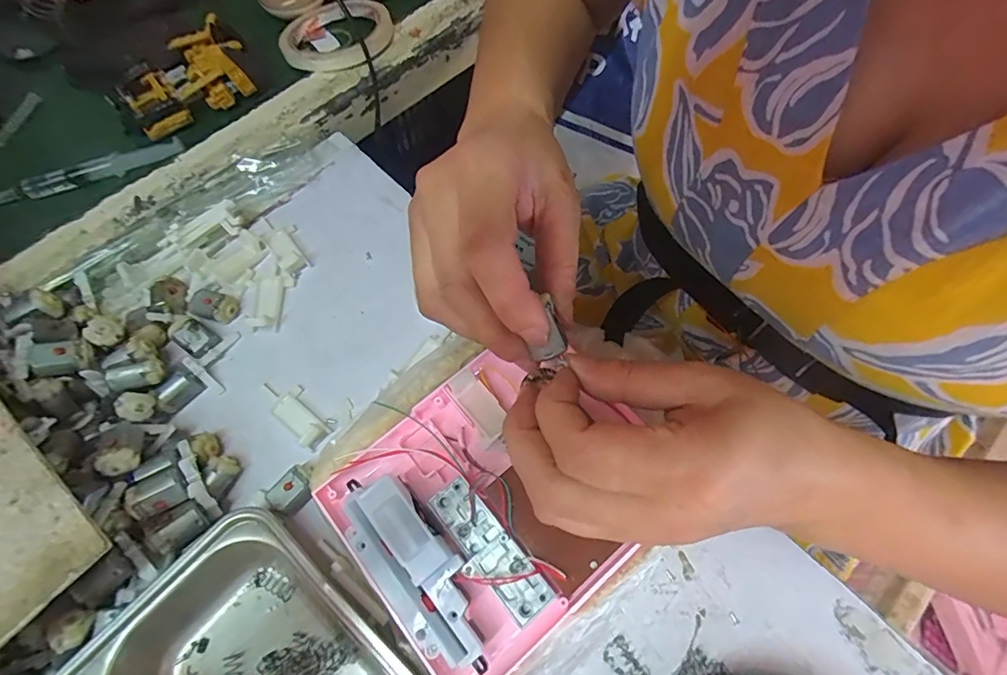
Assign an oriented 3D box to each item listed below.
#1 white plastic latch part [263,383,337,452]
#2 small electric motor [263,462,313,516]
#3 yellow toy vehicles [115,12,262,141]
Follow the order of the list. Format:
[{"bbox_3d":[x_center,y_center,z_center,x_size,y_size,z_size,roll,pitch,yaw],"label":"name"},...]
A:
[{"bbox_3d":[-0.135,0.045,0.311,0.054,0.014,0.023,38,72,15],"label":"white plastic latch part"},{"bbox_3d":[-0.125,0.091,0.292,0.020,0.015,0.029,42,73,16],"label":"small electric motor"},{"bbox_3d":[-0.266,-0.216,0.400,0.096,0.034,0.065,-31,70,-12],"label":"yellow toy vehicles"}]

